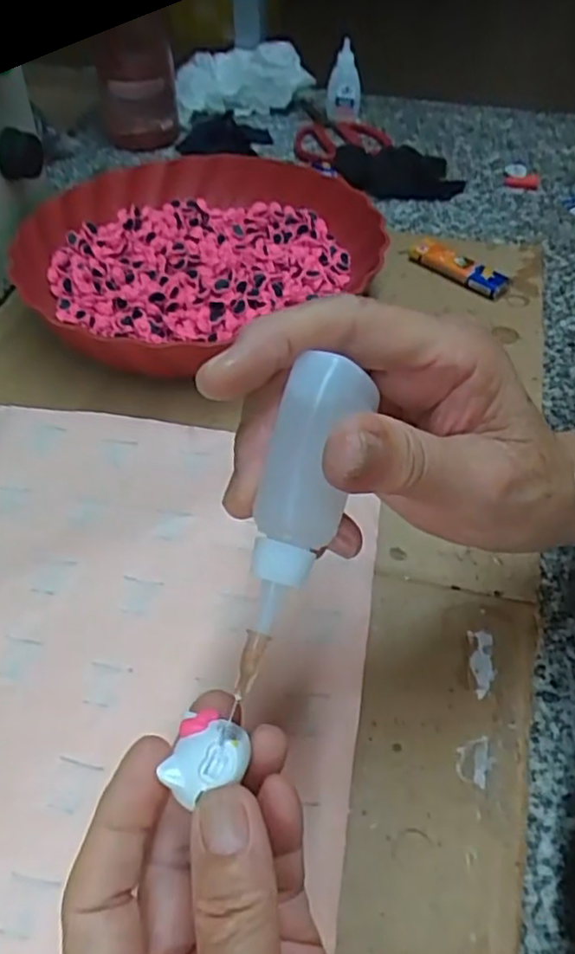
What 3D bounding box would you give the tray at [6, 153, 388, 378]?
[{"bbox_3d":[-0.065,-0.158,0.489,0.242,0.043,0.247,-34,57,-28],"label":"tray"}]

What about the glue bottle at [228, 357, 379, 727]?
[{"bbox_3d":[0.002,0.014,0.185,0.020,0.017,0.089,15,92,12],"label":"glue bottle"}]

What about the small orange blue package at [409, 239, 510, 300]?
[{"bbox_3d":[0.128,-0.157,0.512,0.030,0.012,0.080,-34,57,-28],"label":"small orange blue package"}]

